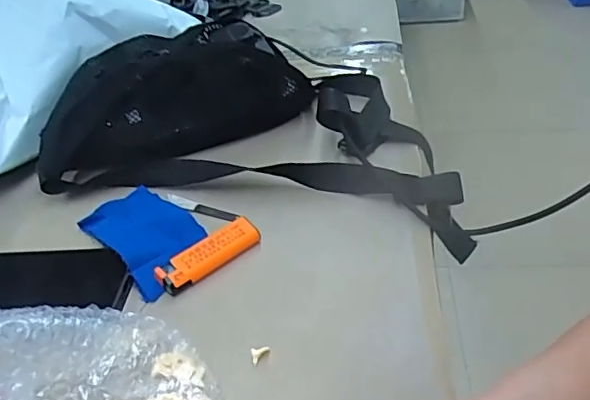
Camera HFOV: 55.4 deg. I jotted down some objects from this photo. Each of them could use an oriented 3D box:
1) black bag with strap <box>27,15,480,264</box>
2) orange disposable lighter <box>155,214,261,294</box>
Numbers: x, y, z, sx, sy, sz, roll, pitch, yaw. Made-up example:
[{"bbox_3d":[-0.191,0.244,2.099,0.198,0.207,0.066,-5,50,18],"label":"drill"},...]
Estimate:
[{"bbox_3d":[-0.031,-0.085,0.517,0.373,0.086,0.233,9,41,19],"label":"black bag with strap"},{"bbox_3d":[-0.064,0.040,0.417,0.081,0.017,0.025,-33,45,-29],"label":"orange disposable lighter"}]

